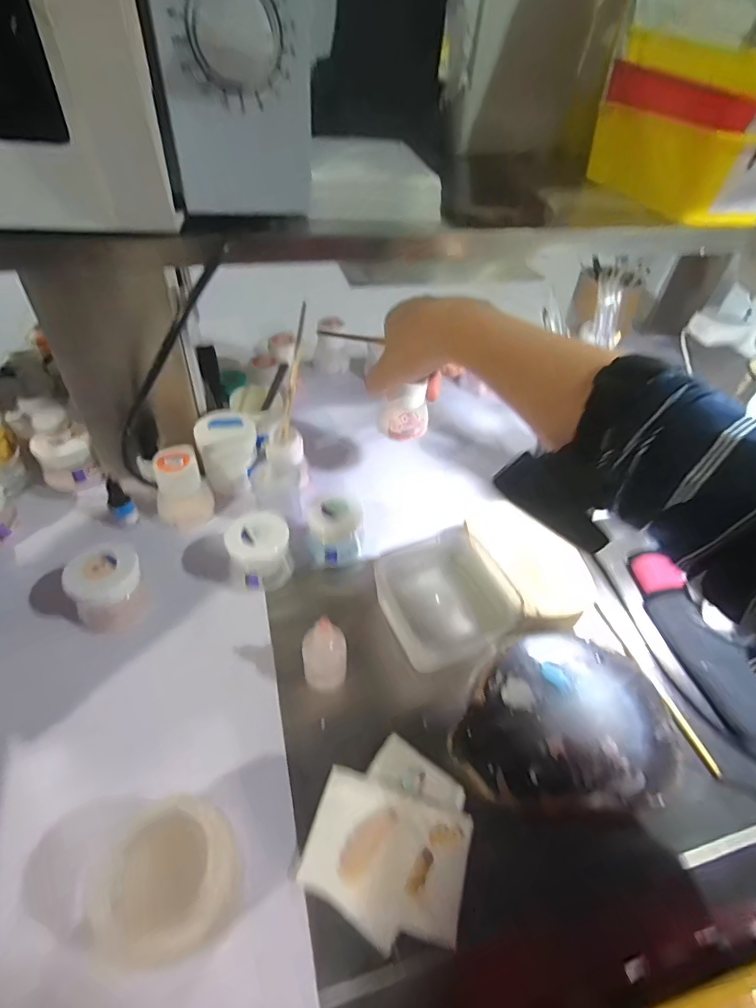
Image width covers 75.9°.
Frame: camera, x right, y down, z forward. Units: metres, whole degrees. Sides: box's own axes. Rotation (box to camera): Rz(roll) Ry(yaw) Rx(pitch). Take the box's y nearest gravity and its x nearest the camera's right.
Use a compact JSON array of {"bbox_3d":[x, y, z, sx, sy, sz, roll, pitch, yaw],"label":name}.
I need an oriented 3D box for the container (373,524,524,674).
[{"bbox_3d":[0.052,0.070,0.388,0.096,0.040,0.094,-20,50,-22],"label":"container"}]

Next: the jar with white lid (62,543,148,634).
[{"bbox_3d":[-0.204,0.064,0.370,0.052,0.053,0.045,-26,53,-26],"label":"jar with white lid"}]

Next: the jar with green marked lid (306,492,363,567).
[{"bbox_3d":[-0.037,0.023,0.420,0.045,0.048,0.043,2,46,-2],"label":"jar with green marked lid"}]

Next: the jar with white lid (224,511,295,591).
[{"bbox_3d":[-0.097,0.041,0.405,0.049,0.053,0.047,2,46,-2],"label":"jar with white lid"}]

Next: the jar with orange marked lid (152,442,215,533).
[{"bbox_3d":[-0.179,-0.015,0.443,0.044,0.062,0.043,2,46,-2],"label":"jar with orange marked lid"}]

